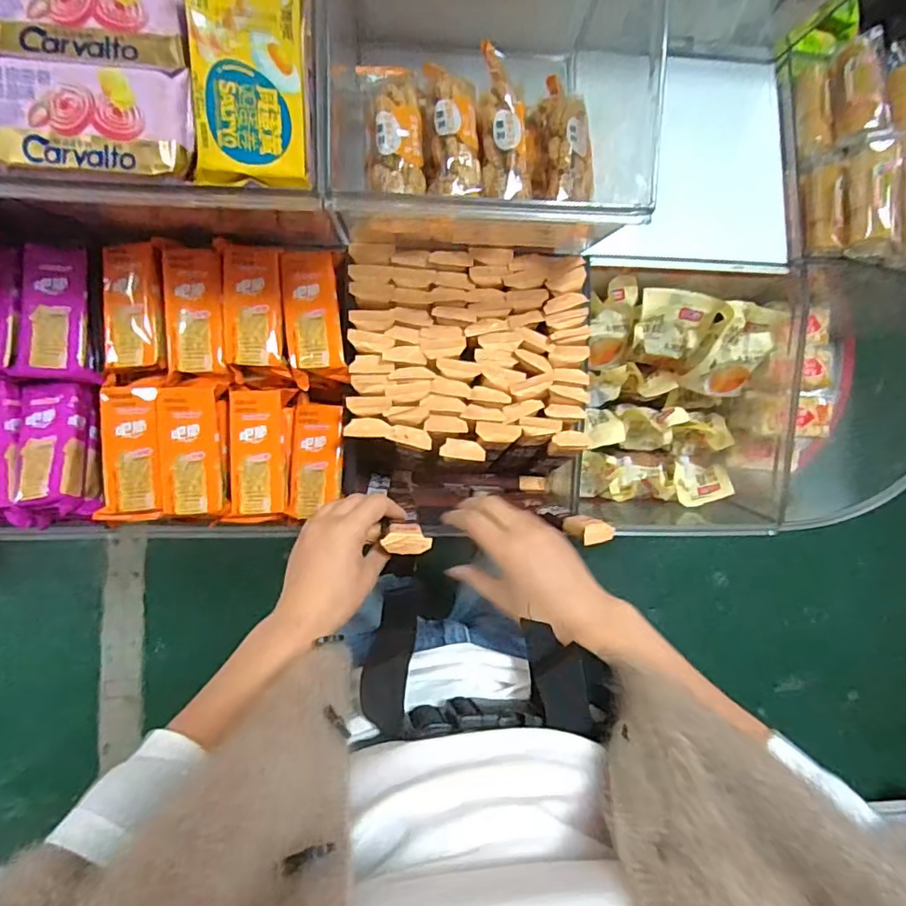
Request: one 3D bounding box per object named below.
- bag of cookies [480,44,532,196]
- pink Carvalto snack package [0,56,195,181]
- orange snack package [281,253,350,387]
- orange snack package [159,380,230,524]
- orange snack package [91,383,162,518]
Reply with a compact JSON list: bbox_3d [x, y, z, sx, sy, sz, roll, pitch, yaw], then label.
[{"bbox_3d":[0.050,-0.294,0.503,0.048,0.039,0.131,-3,84,-6],"label":"bag of cookies"},{"bbox_3d":[-0.248,-0.218,0.364,0.149,0.016,0.070,6,101,-2],"label":"pink Carvalto snack package"},{"bbox_3d":[-0.135,-0.131,0.531,0.052,0.023,0.130,-8,85,-6],"label":"orange snack package"},{"bbox_3d":[-0.243,-0.003,0.515,0.055,0.033,0.127,-2,84,-6],"label":"orange snack package"},{"bbox_3d":[-0.295,0.000,0.506,0.051,0.026,0.121,0,84,-6],"label":"orange snack package"}]

